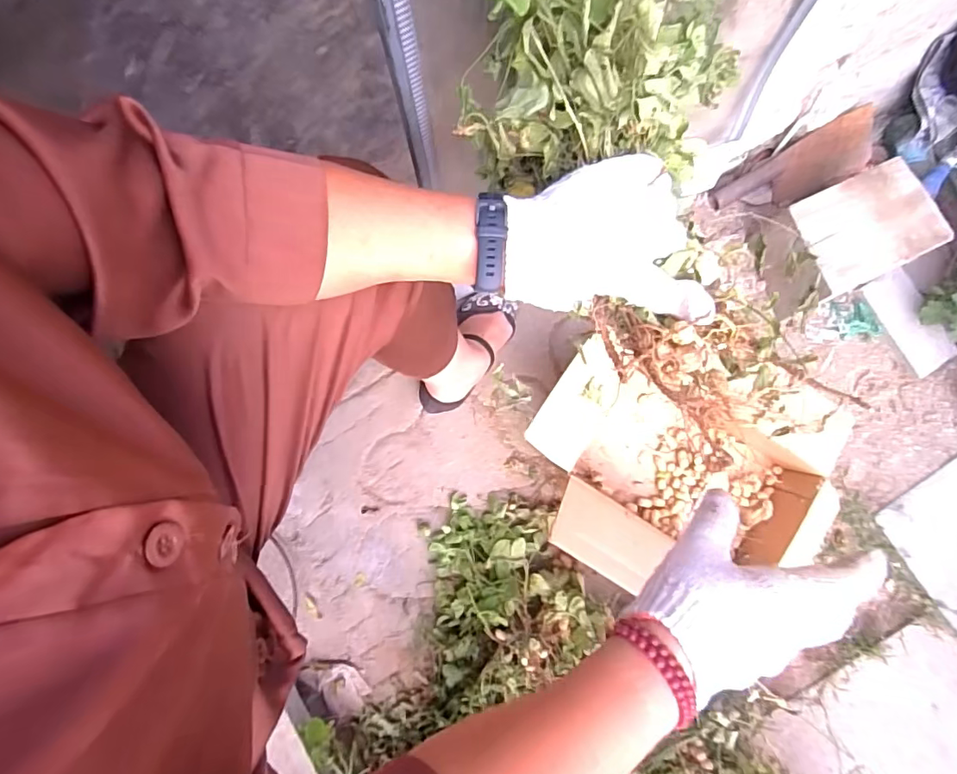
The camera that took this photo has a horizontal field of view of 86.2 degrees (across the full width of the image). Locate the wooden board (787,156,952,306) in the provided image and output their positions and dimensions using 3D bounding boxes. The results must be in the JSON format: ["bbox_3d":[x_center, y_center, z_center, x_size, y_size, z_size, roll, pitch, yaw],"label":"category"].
[{"bbox_3d":[0.616,-0.256,0.811,0.203,0.015,0.158,-27,84,1],"label":"wooden board"}]

